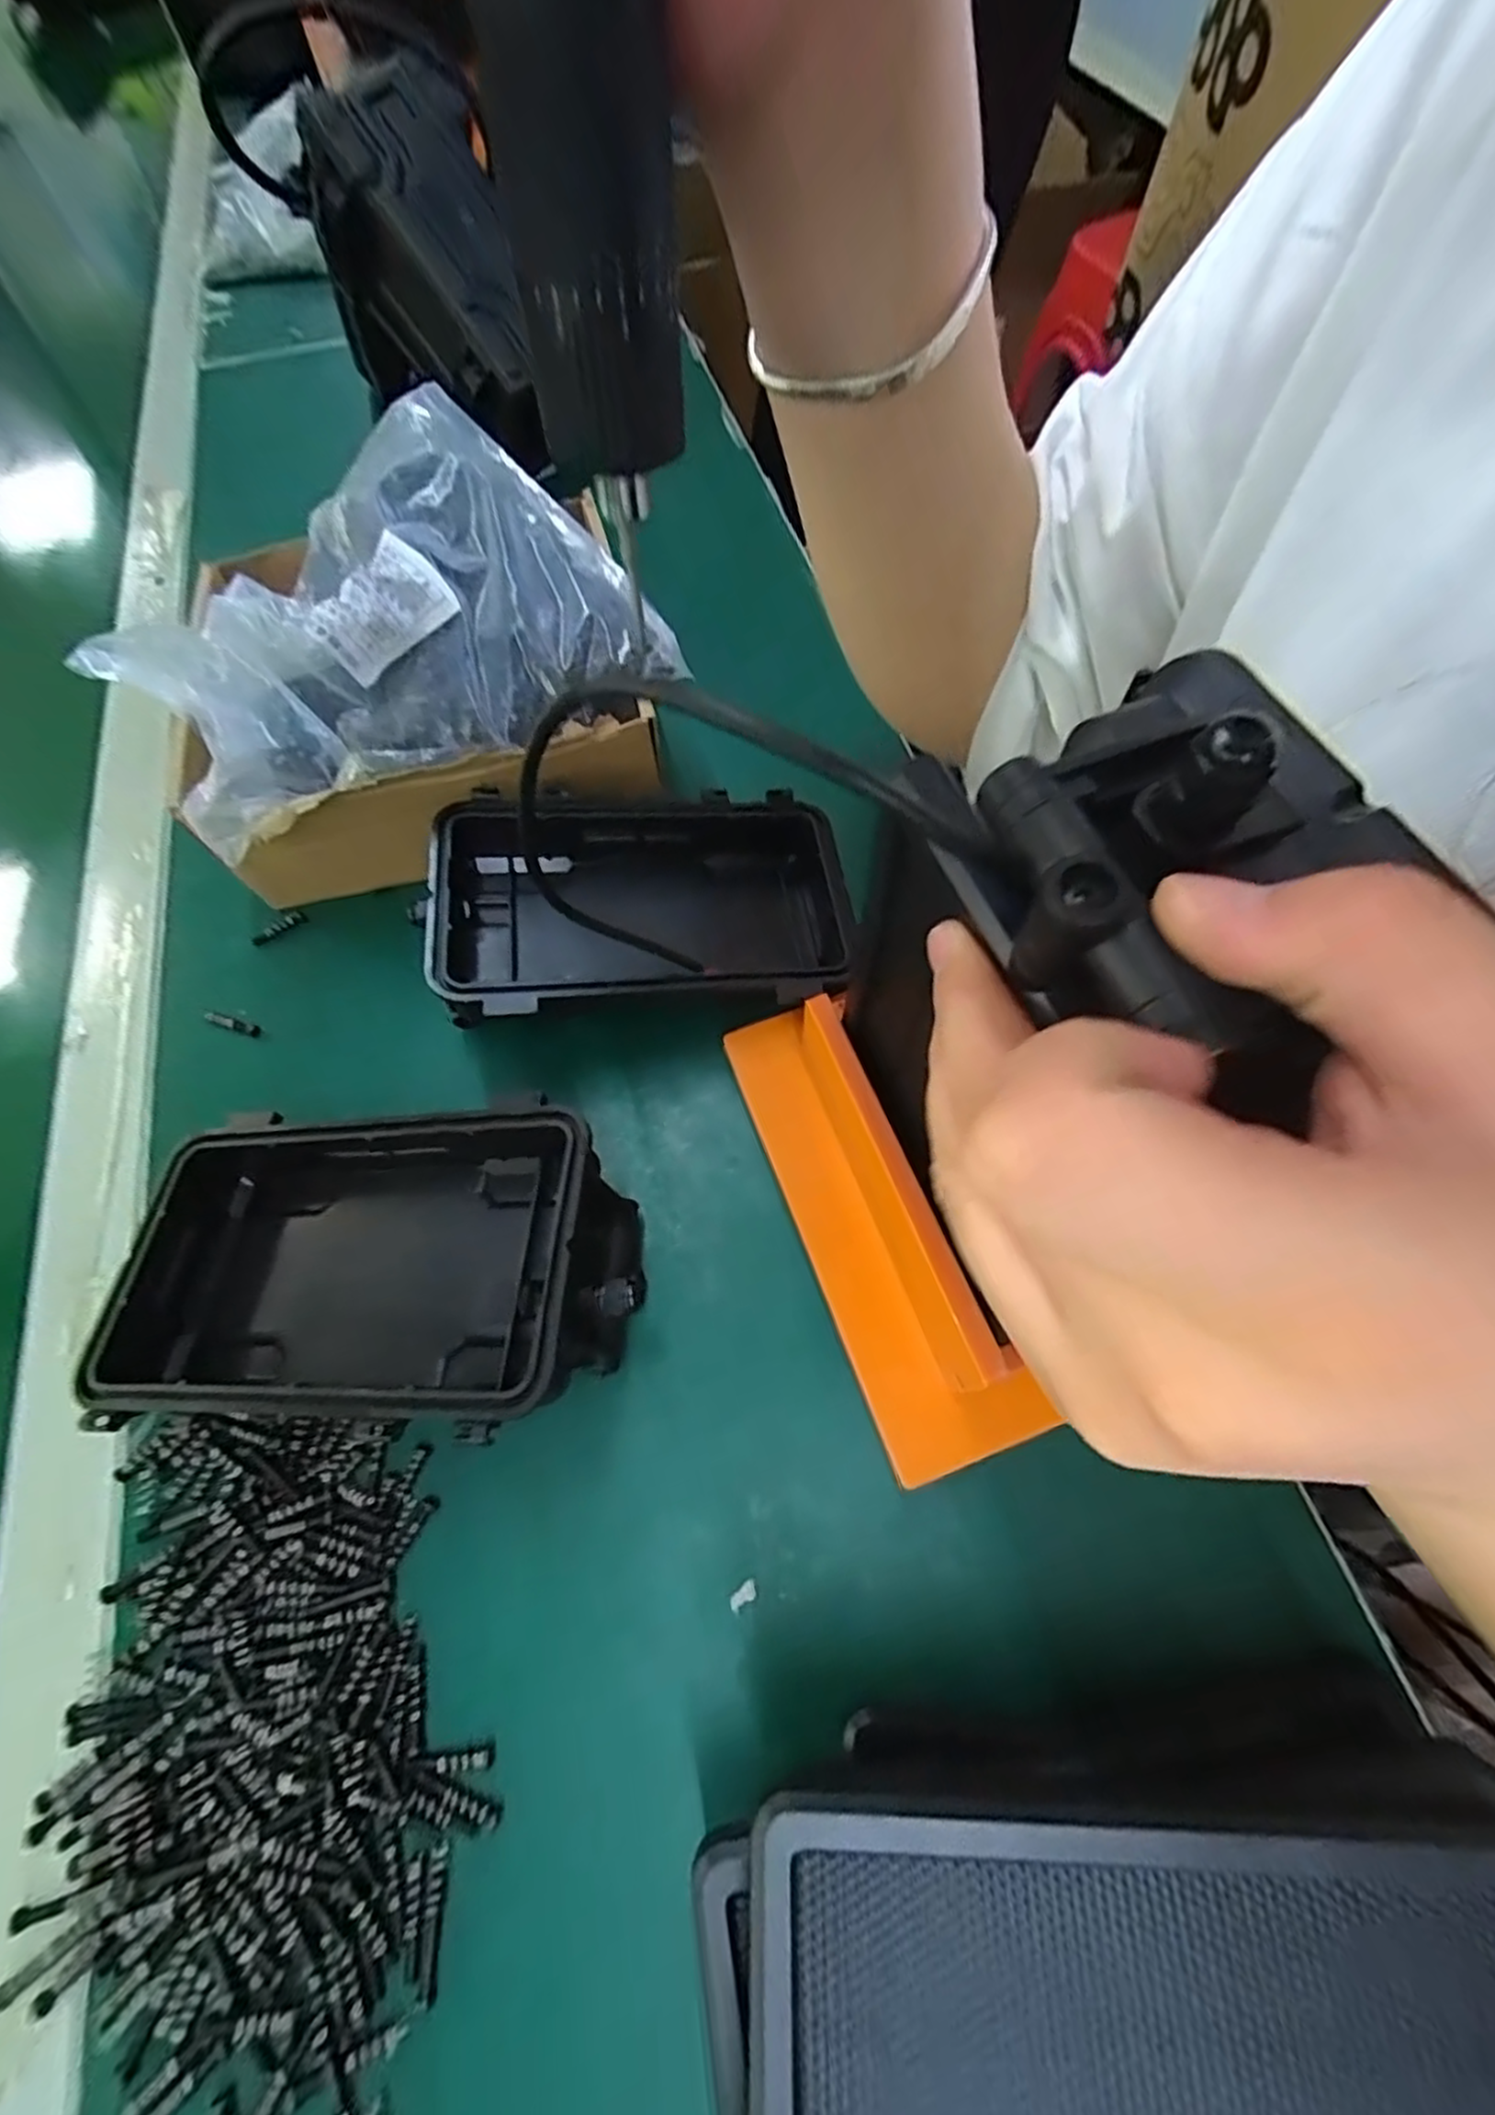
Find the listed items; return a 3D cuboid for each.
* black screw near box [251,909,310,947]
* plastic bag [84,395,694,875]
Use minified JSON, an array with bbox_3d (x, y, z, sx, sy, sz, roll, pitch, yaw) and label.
[{"bbox_3d":[-0.229,-0.063,0.357,0.027,0.007,0.006,-38,69,-16],"label":"black screw near box"},{"bbox_3d":[-0.160,-0.193,0.316,0.222,0.064,0.171,-37,70,-13],"label":"plastic bag"}]

